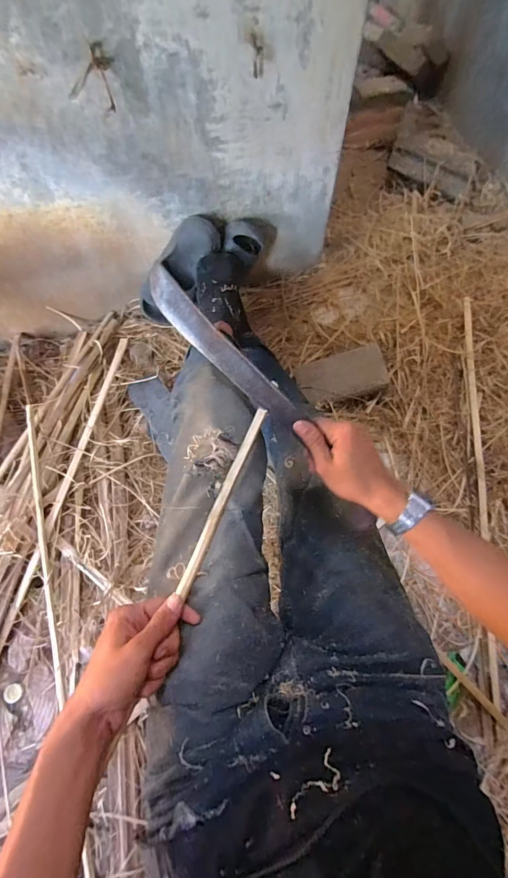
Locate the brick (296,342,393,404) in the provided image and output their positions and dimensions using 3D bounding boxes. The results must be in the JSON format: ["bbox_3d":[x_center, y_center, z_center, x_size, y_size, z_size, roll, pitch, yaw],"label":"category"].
[{"bbox_3d":[0.205,-0.148,0.925,0.199,0.048,0.108,-11,69,-3],"label":"brick"}]

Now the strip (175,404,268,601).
[{"bbox_3d":[-0.034,0.066,0.459,0.013,0.007,0.228,21,75,9],"label":"strip"}]

